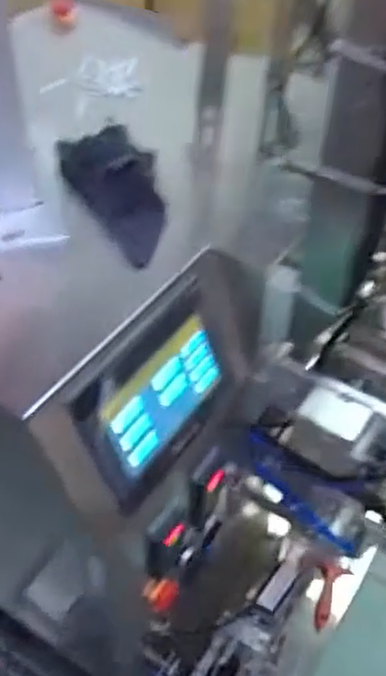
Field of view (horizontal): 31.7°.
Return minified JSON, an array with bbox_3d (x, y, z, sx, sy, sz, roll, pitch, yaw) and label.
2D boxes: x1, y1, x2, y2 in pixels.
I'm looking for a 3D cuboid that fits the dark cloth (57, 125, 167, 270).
[{"bbox_3d":[-0.075,-0.166,0.738,0.094,0.070,0.181,-18,65,-20],"label":"dark cloth"}]

